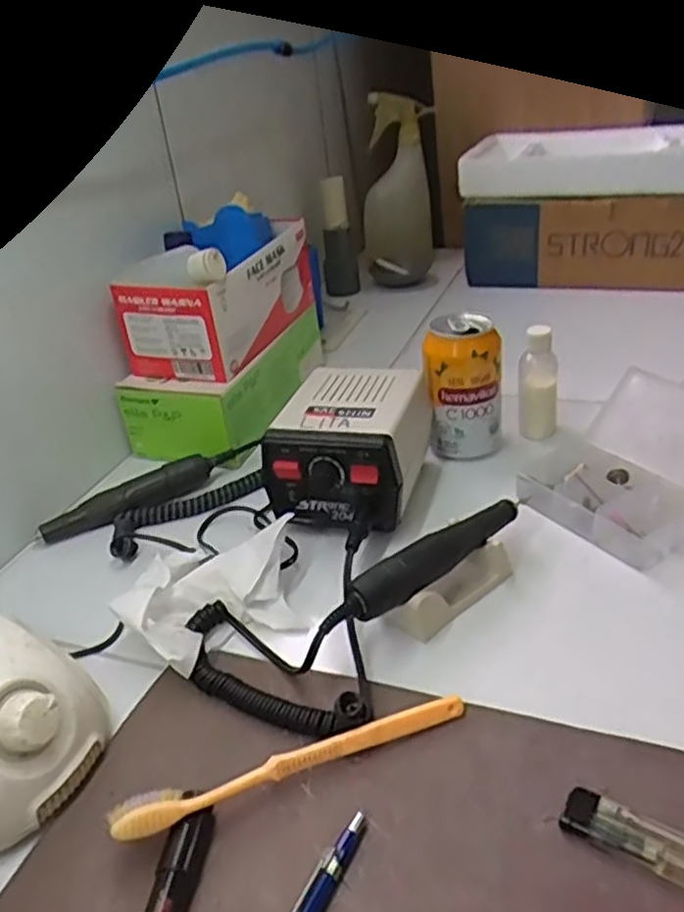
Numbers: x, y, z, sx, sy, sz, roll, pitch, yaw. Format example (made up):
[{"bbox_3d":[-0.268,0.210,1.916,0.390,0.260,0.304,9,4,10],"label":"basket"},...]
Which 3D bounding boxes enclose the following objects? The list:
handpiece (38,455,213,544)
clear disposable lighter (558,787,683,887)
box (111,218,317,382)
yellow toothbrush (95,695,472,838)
[{"bbox_3d":[-0.176,0.035,0.610,0.144,0.030,0.022,-22,34,-22],"label":"handpiece"},{"bbox_3d":[0.139,0.173,0.326,0.078,0.007,0.023,15,37,32],"label":"clear disposable lighter"},{"bbox_3d":[-0.110,-0.156,0.698,0.107,0.088,0.194,9,35,24],"label":"box"},{"bbox_3d":[-0.022,0.157,0.376,0.185,0.027,0.017,-17,32,-16],"label":"yellow toothbrush"}]

